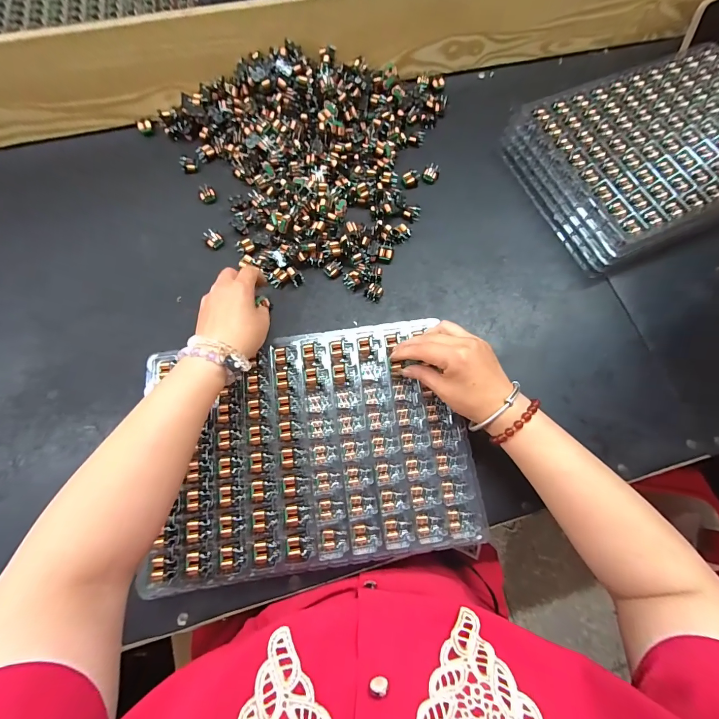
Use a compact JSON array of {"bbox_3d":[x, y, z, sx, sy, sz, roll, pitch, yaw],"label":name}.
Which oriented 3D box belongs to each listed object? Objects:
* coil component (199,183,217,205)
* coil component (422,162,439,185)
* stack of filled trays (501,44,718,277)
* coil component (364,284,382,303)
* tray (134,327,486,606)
[{"bbox_3d":[-0.211,-0.229,0.463,0.022,0.017,0.016,-30,76,-10],"label":"coil component"},{"bbox_3d":[0.103,-0.267,0.483,0.022,0.018,0.021,21,74,5],"label":"coil component"},{"bbox_3d":[0.419,-0.290,0.472,0.348,0.059,0.244,-22,75,-8],"label":"stack of filled trays"},{"bbox_3d":[0.019,-0.086,0.428,0.020,0.013,0.018,25,74,7],"label":"coil component"},{"bbox_3d":[-0.045,0.085,0.358,0.316,0.016,0.236,-7,73,-3],"label":"tray"}]

